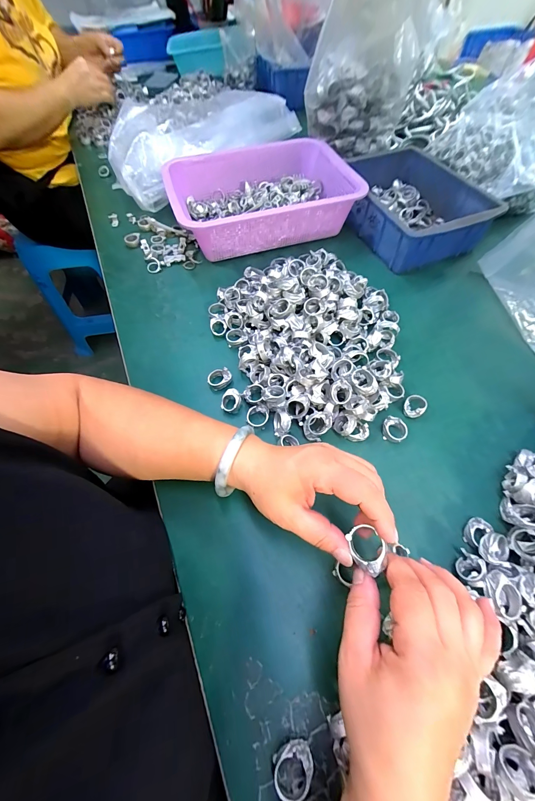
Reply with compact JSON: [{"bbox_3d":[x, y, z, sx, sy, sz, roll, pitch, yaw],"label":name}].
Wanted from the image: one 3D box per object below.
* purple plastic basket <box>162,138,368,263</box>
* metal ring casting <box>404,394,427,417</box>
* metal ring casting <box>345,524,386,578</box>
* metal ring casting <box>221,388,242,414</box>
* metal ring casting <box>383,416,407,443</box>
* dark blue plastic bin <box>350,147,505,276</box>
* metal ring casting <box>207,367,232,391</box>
[{"bbox_3d":[-0.011,-0.351,0.508,0.286,0.076,0.217,-19,62,-9],"label":"purple plastic basket"},{"bbox_3d":[0.173,0.007,0.342,0.023,0.014,0.029,37,68,19],"label":"metal ring casting"},{"bbox_3d":[0.071,0.105,0.205,0.022,0.011,0.032,-13,61,-6],"label":"metal ring casting"},{"bbox_3d":[-0.043,0.001,0.348,0.024,0.014,0.027,-4,61,-1],"label":"metal ring casting"},{"bbox_3d":[0.144,0.033,0.328,0.025,0.013,0.026,8,61,6],"label":"metal ring casting"},{"bbox_3d":[0.242,-0.341,0.509,0.188,0.067,0.247,-17,62,-8],"label":"dark blue plastic bin"},{"bbox_3d":[-0.060,-0.027,0.365,0.029,0.020,0.022,-16,62,-7],"label":"metal ring casting"}]

